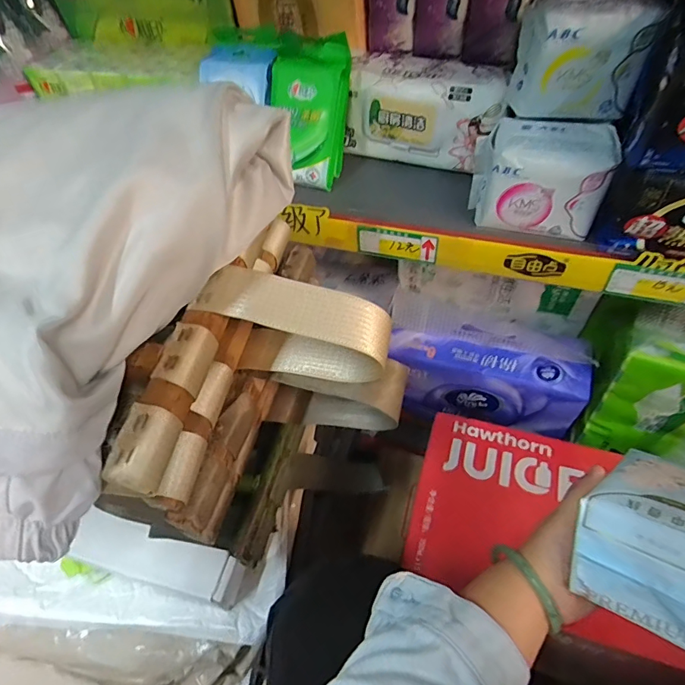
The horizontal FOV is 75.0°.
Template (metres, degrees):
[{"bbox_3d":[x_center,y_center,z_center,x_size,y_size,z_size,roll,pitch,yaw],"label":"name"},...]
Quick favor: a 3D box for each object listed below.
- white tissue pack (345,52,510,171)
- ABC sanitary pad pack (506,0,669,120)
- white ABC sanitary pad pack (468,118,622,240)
[{"bbox_3d":[0.094,-0.274,0.529,0.191,0.092,0.081,21,58,20],"label":"white tissue pack"},{"bbox_3d":[0.213,-0.258,0.405,0.104,0.086,0.056,14,56,15],"label":"ABC sanitary pad pack"},{"bbox_3d":[0.190,-0.165,0.441,0.118,0.084,0.073,14,56,15],"label":"white ABC sanitary pad pack"}]

